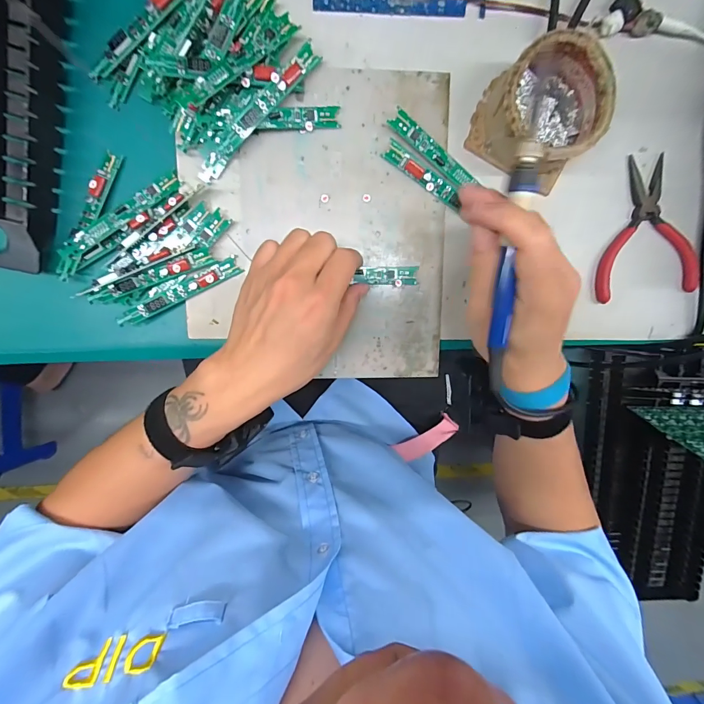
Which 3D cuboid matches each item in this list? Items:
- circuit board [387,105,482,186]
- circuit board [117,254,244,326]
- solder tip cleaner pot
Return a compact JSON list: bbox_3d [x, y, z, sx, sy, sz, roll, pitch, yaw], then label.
[{"bbox_3d":[0.067,-0.165,0.299,0.084,0.004,0.016,36,95,-10],"label":"circuit board"},{"bbox_3d":[-0.144,-0.052,0.303,0.103,0.012,0.019,-26,99,1],"label":"circuit board"},{"bbox_3d":[0.150,-0.189,0.284,0.087,0.044,0.086,-1,98,-3],"label":"solder tip cleaner pot"}]

